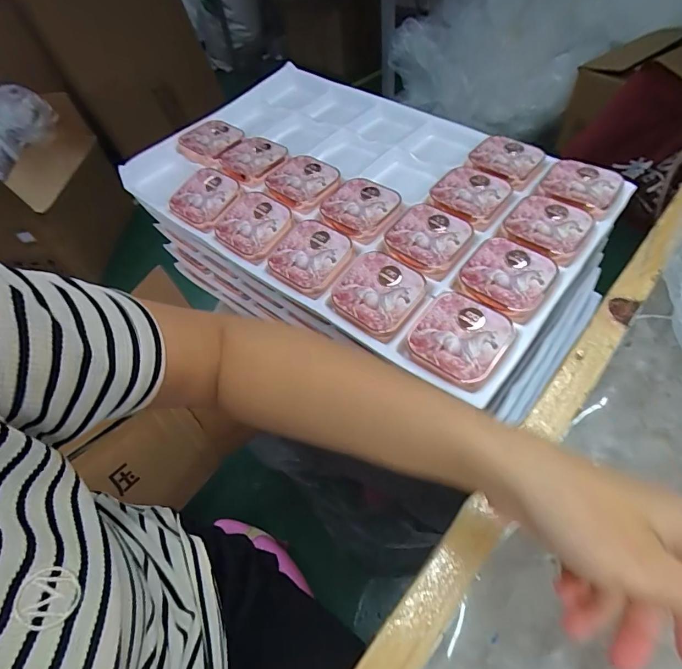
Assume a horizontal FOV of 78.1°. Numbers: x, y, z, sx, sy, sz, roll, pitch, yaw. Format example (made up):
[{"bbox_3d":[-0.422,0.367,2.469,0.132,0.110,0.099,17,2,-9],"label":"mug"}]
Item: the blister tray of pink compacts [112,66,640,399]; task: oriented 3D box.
[{"bbox_3d":[0.020,-0.187,0.520,0.542,0.043,0.353,36,66,25],"label":"blister tray of pink compacts"}]

